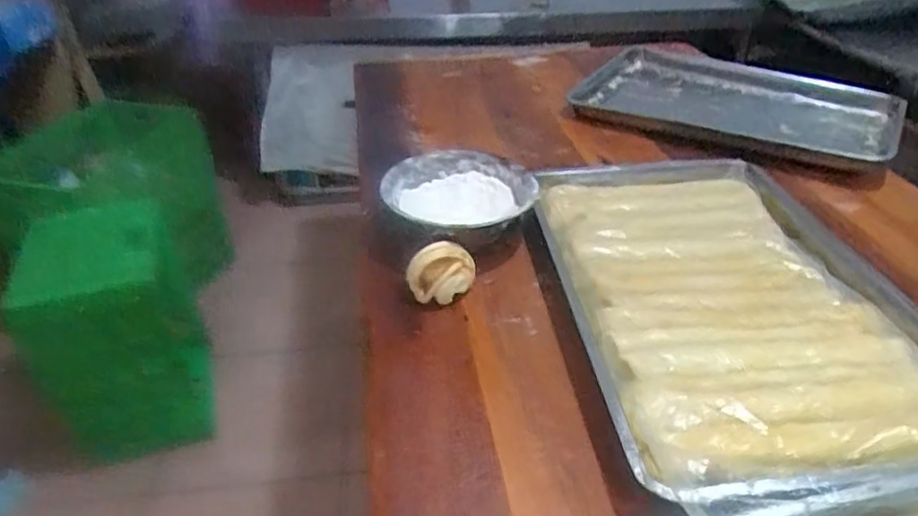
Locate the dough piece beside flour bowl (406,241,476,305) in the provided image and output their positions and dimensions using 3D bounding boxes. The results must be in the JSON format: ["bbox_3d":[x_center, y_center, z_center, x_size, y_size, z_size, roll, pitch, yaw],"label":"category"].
[{"bbox_3d":[-0.024,0.021,0.762,0.087,0.054,0.064,-4,36,2],"label":"dough piece beside flour bowl"}]

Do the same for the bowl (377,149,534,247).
[{"bbox_3d":[0.003,-0.069,0.868,0.214,0.092,0.209,-3,36,2],"label":"bowl"}]

